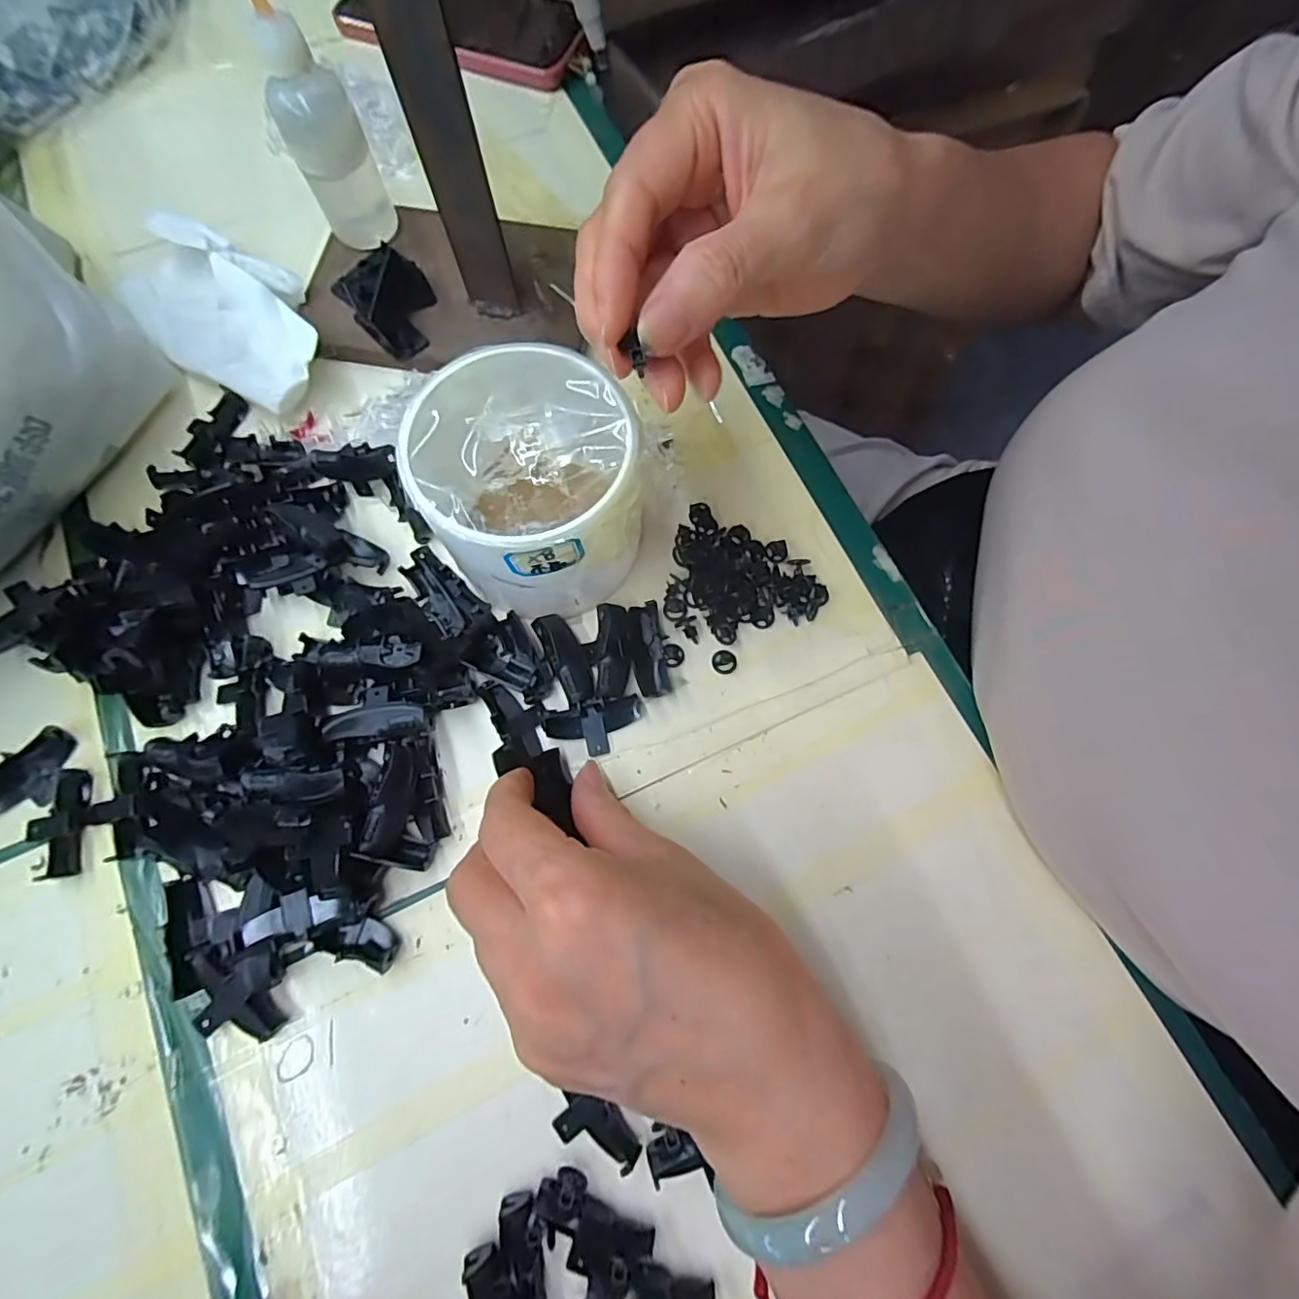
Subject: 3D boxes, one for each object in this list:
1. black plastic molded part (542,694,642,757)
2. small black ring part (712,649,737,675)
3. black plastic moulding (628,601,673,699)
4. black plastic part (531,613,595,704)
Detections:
[{"bbox_3d":[-0.023,0.032,0.241,0.041,0.011,0.022,-14,74,-6],"label":"black plastic molded part"},{"bbox_3d":[0.033,0.005,0.254,0.011,0.004,0.011,0,73,-1],"label":"small black ring part"},{"bbox_3d":[0.000,0.000,0.252,0.015,0.011,0.040,-5,73,-3],"label":"black plastic moulding"},{"bbox_3d":[-0.035,0.004,0.248,0.015,0.010,0.041,-24,75,-9],"label":"black plastic part"}]

